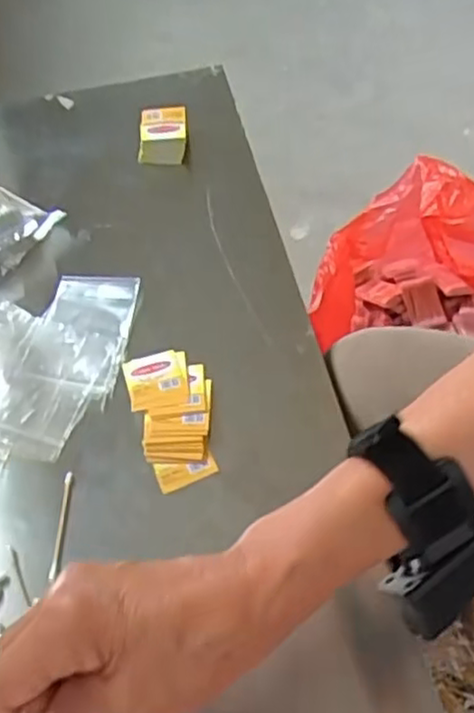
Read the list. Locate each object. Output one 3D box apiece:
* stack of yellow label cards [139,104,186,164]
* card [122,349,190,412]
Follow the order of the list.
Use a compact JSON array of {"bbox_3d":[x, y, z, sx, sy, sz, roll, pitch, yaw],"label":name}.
[{"bbox_3d":[-0.066,-0.201,0.645,0.042,0.028,0.047,-3,56,3],"label":"stack of yellow label cards"},{"bbox_3d":[-0.058,0.017,0.510,0.040,0.004,0.051,-15,48,-4],"label":"card"}]

